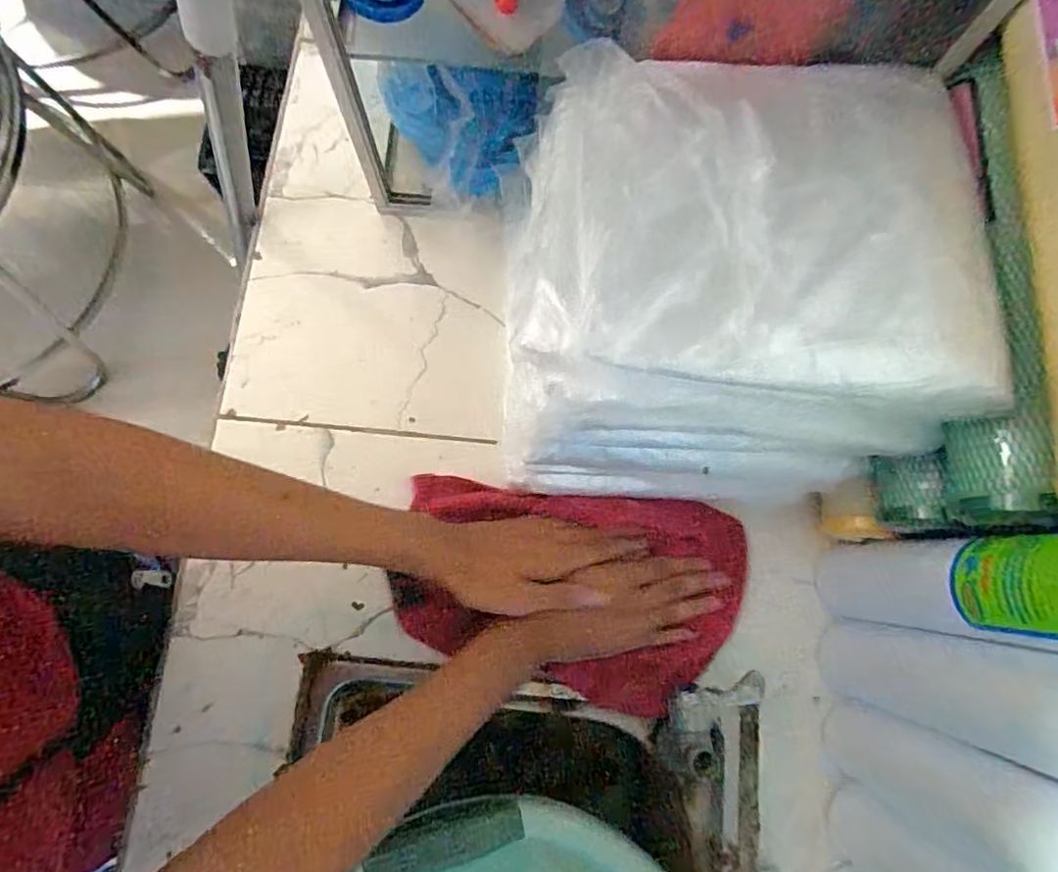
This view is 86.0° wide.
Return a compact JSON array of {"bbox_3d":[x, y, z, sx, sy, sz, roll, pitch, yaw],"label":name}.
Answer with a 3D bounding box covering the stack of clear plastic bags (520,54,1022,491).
[{"bbox_3d":[0.116,-0.096,0.408,0.256,0.203,0.264,1,78,-2],"label":"stack of clear plastic bags"}]

